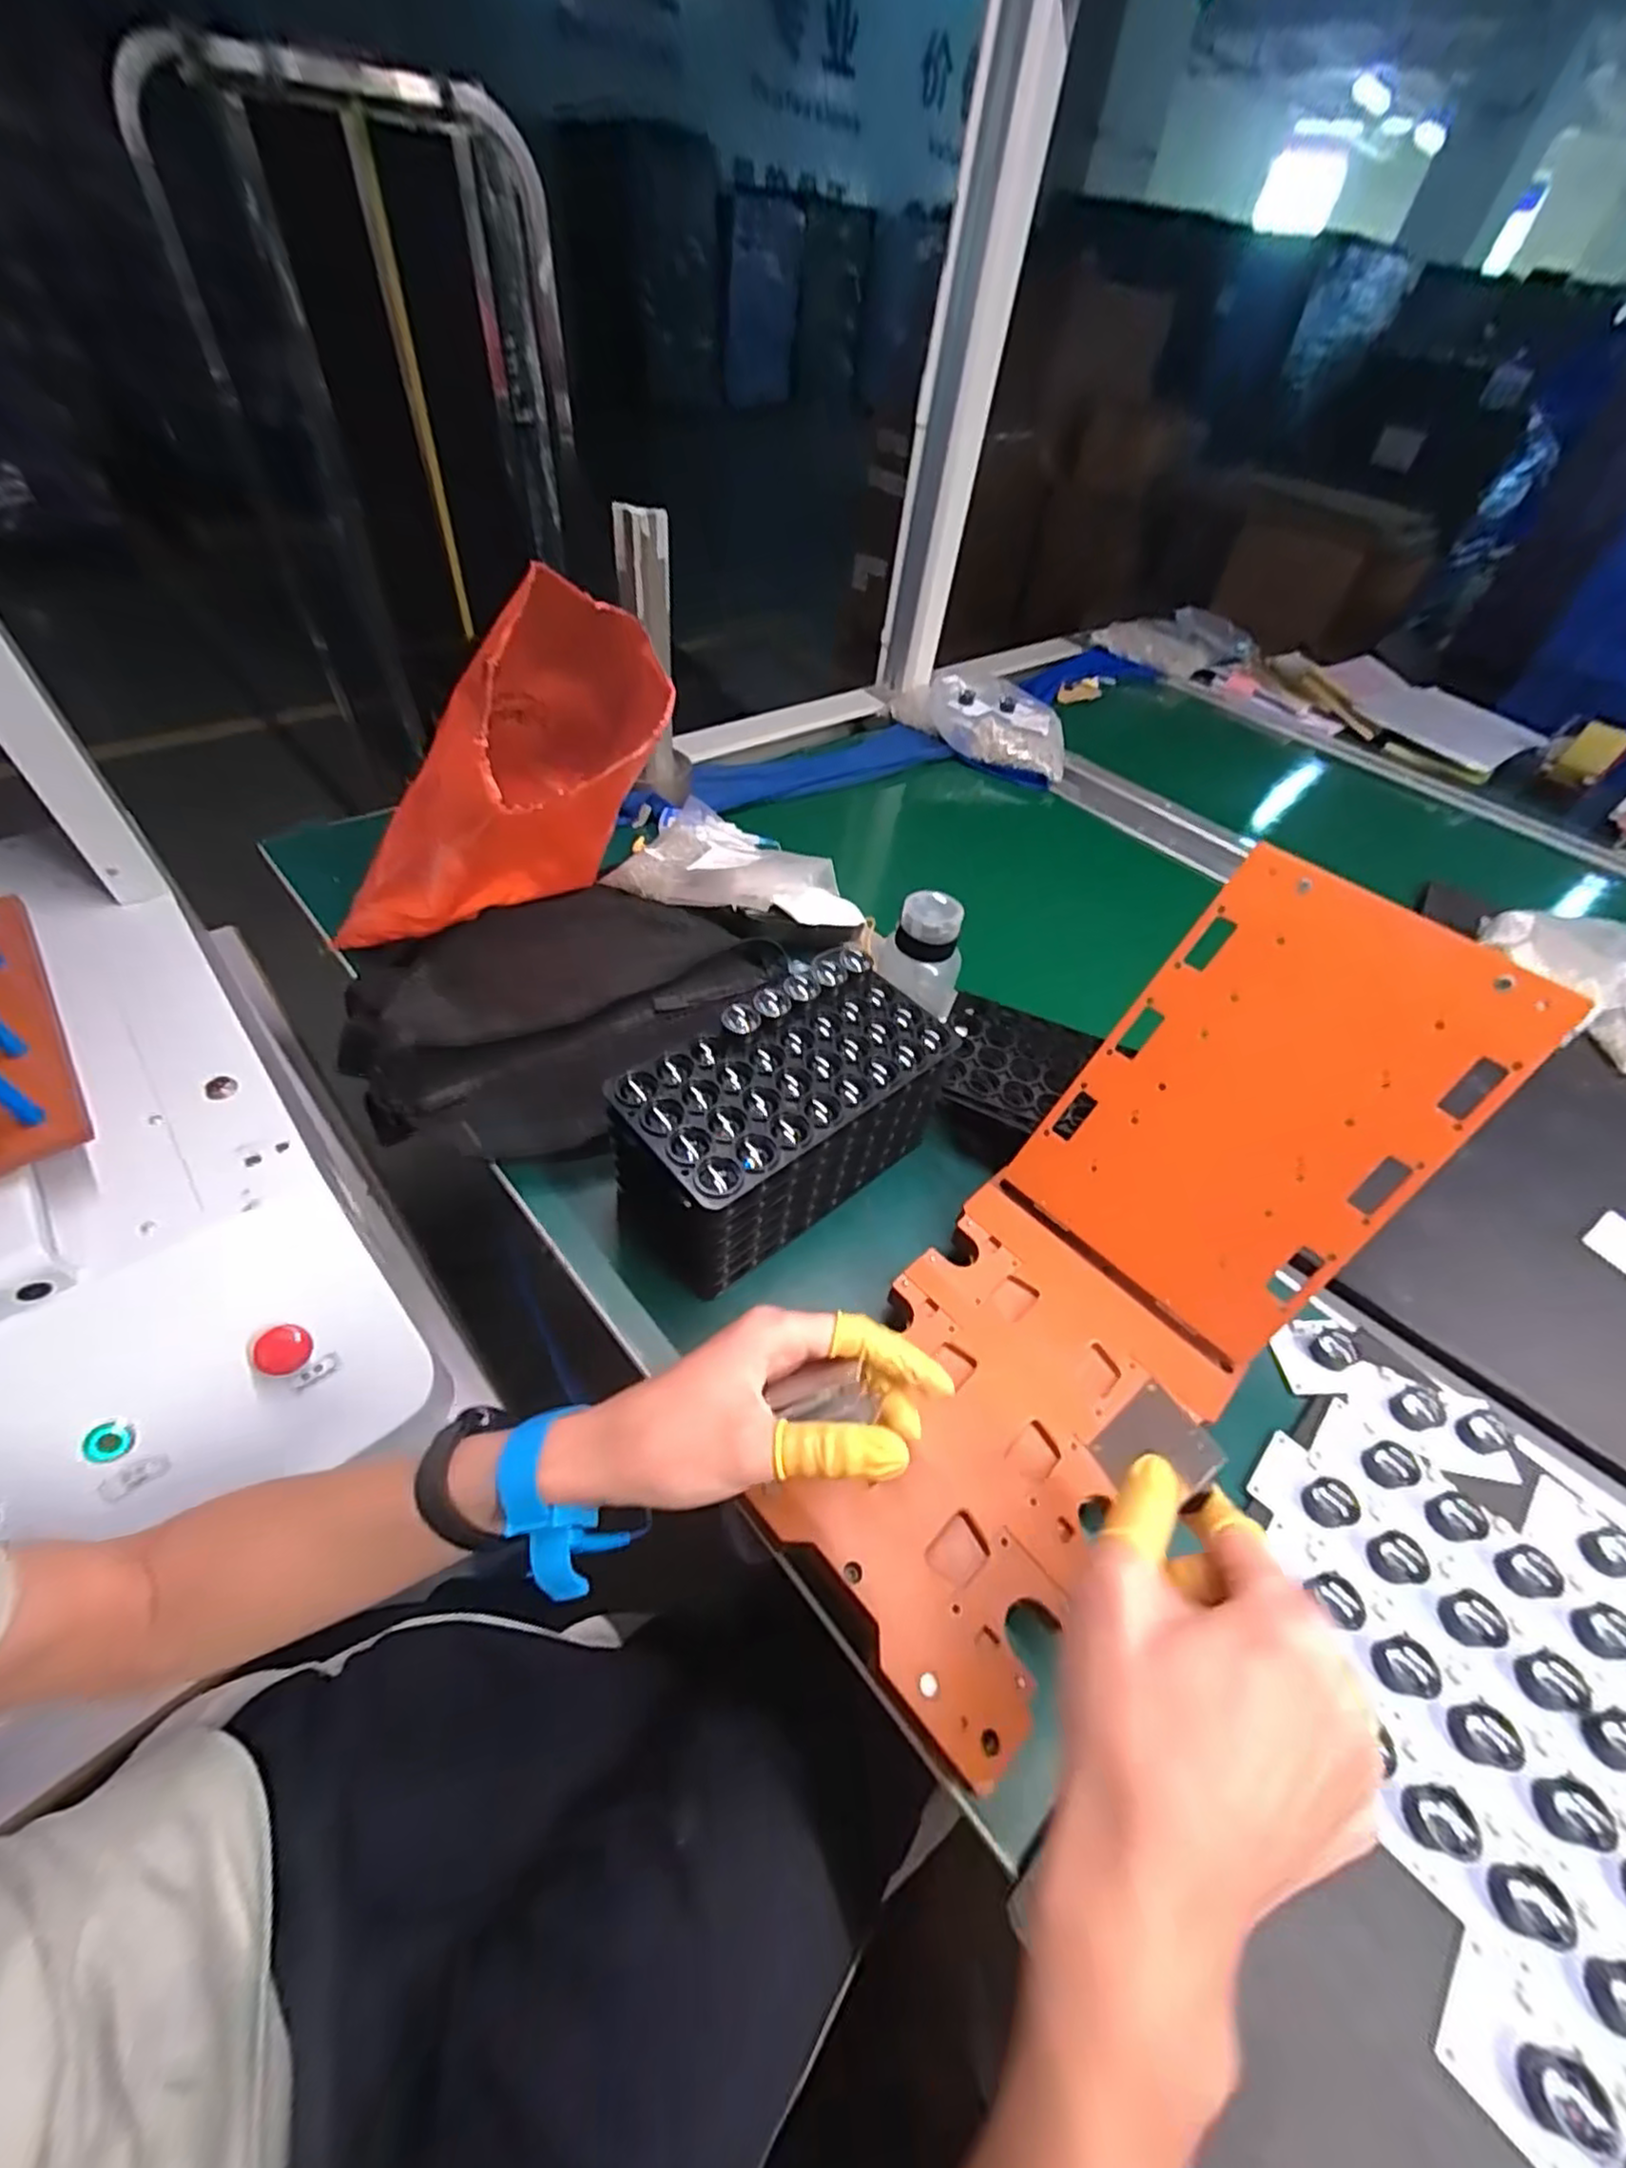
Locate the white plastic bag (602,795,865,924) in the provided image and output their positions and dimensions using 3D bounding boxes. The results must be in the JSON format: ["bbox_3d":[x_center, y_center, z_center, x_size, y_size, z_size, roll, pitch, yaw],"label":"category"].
[{"bbox_3d":[-0.060,-0.201,0.661,0.226,0.036,0.146,19,49,10],"label":"white plastic bag"}]

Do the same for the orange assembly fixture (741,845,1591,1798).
[{"bbox_3d":[0.165,0.089,0.374,0.160,0.102,0.418,38,83,24],"label":"orange assembly fixture"}]

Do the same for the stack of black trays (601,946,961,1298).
[{"bbox_3d":[-0.016,0.020,0.443,0.197,0.120,0.099,-31,59,-29],"label":"stack of black trays"}]

